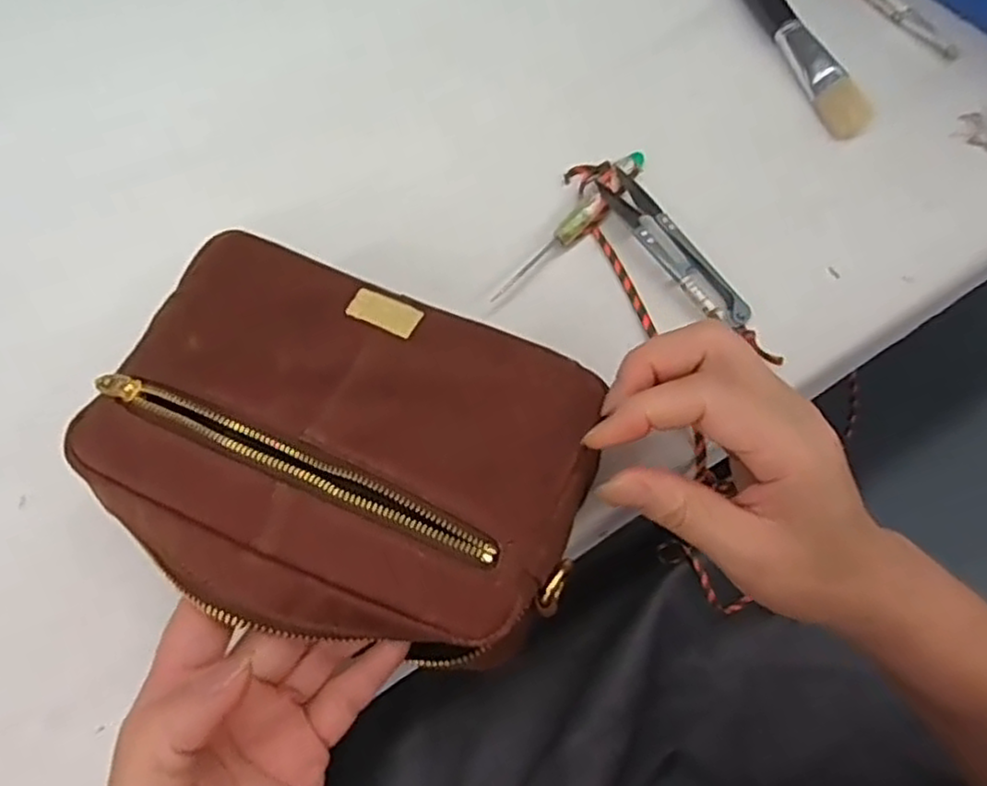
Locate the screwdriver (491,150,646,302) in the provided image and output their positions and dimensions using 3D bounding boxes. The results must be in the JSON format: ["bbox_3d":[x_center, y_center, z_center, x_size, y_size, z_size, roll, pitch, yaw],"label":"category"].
[{"bbox_3d":[0.041,-0.085,0.368,0.016,0.014,0.110,39,75,14],"label":"screwdriver"}]

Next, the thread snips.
[{"bbox_3d":[0.089,-0.071,0.360,0.023,0.012,0.099,-32,72,-10],"label":"thread snips"}]

